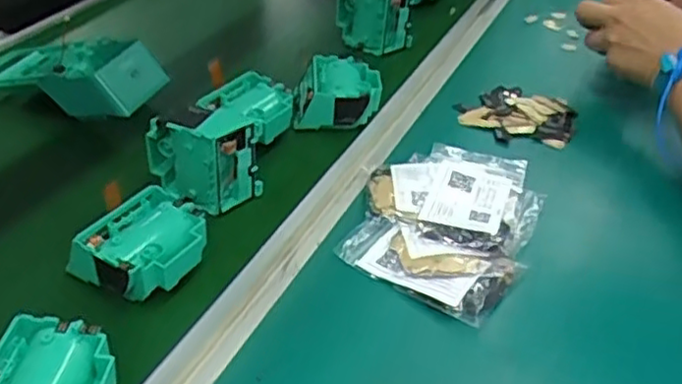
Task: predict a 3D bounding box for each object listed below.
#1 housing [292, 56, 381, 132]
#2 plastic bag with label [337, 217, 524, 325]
[{"bbox_3d":[-0.004,-0.092,0.626,0.079,0.046,0.069,-3,38,-1],"label":"housing"},{"bbox_3d":[0.063,0.050,0.491,0.116,0.017,0.073,22,44,27],"label":"plastic bag with label"}]

